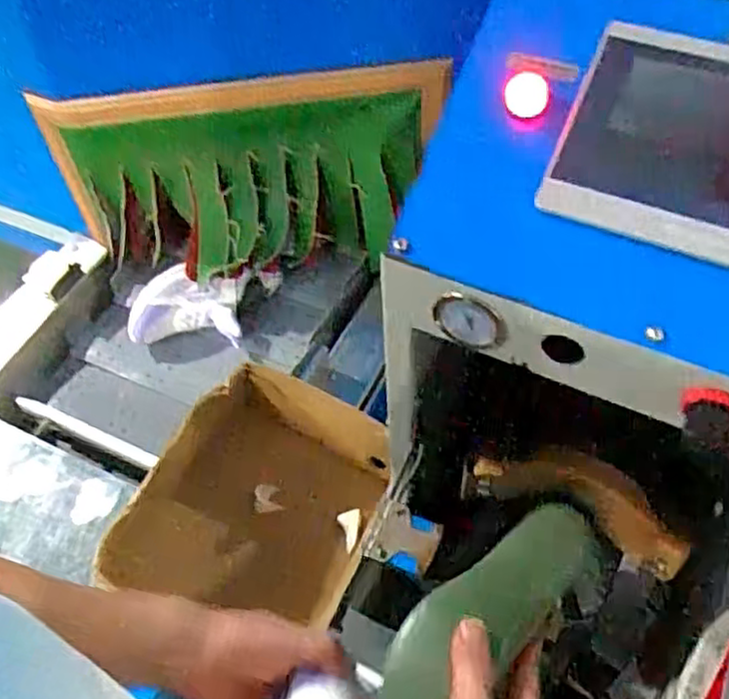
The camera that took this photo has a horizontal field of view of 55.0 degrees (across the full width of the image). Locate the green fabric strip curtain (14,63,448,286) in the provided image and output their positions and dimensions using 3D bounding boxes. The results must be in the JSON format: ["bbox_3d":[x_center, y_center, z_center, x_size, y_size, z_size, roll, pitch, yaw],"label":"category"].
[{"bbox_3d":[-0.161,-0.252,1.059,0.573,0.275,0.135,-8,54,-3],"label":"green fabric strip curtain"}]

